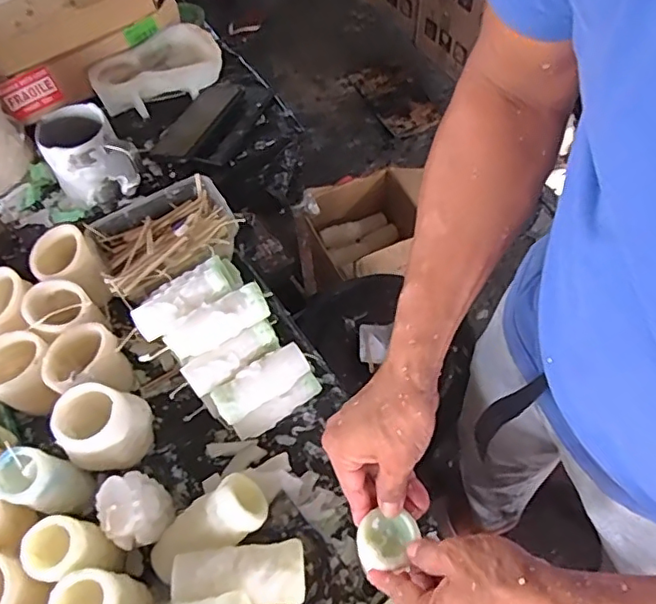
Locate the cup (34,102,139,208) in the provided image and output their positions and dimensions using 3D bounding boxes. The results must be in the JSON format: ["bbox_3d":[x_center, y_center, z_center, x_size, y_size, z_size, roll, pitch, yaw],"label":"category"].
[{"bbox_3d":[-0.291,-0.179,0.689,0.091,0.088,0.091,-29,62,-14],"label":"cup"}]

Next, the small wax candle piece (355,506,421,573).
[{"bbox_3d":[0.048,0.198,0.467,0.049,0.023,0.042,3,59,5],"label":"small wax candle piece"}]

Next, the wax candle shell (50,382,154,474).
[{"bbox_3d":[-0.222,0.128,0.569,0.062,0.093,0.079,29,65,19],"label":"wax candle shell"}]

